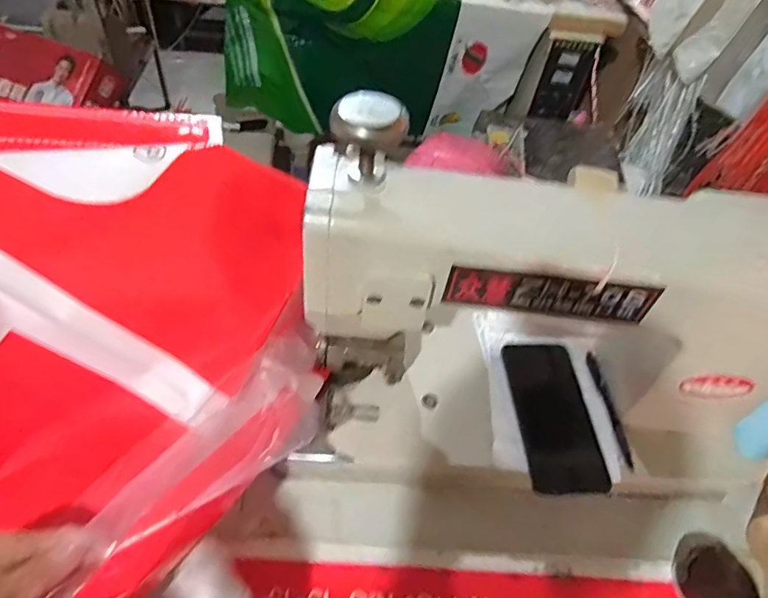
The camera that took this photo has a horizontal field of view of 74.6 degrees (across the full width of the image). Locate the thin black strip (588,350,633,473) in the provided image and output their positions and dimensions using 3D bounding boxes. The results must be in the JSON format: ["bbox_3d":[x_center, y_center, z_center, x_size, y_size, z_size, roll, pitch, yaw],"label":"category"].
[{"bbox_3d":[0.240,0.114,0.537,0.008,0.016,0.131,-1,50,-8],"label":"thin black strip"}]

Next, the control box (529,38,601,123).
[{"bbox_3d":[0.526,-0.634,1.476,0.133,0.216,0.036,3,50,-4],"label":"control box"}]

